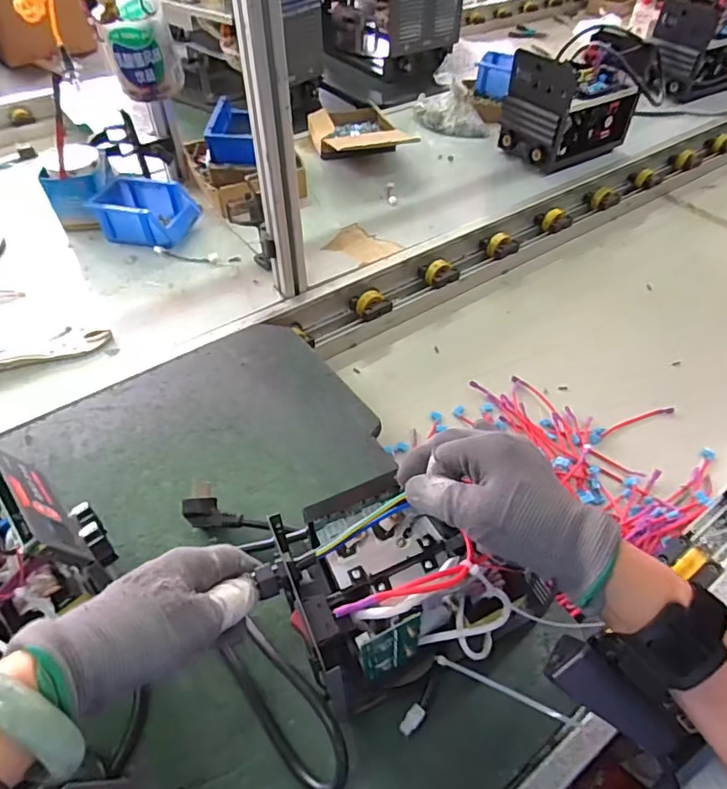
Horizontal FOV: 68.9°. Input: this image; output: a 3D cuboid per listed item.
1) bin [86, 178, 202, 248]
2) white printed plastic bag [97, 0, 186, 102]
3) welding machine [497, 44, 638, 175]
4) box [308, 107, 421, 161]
[{"bbox_3d":[-0.374,-0.312,0.914,0.160,0.069,0.121,4,49,3],"label":"bin"},{"bbox_3d":[-0.207,-0.320,0.493,0.063,0.073,0.061,-13,50,-11],"label":"white printed plastic bag"},{"bbox_3d":[0.417,-0.594,1.096,0.239,0.187,0.164,-24,53,-20],"label":"welding machine"},{"bbox_3d":[-0.010,-0.552,1.139,0.192,0.061,0.242,-14,50,-12],"label":"box"}]

